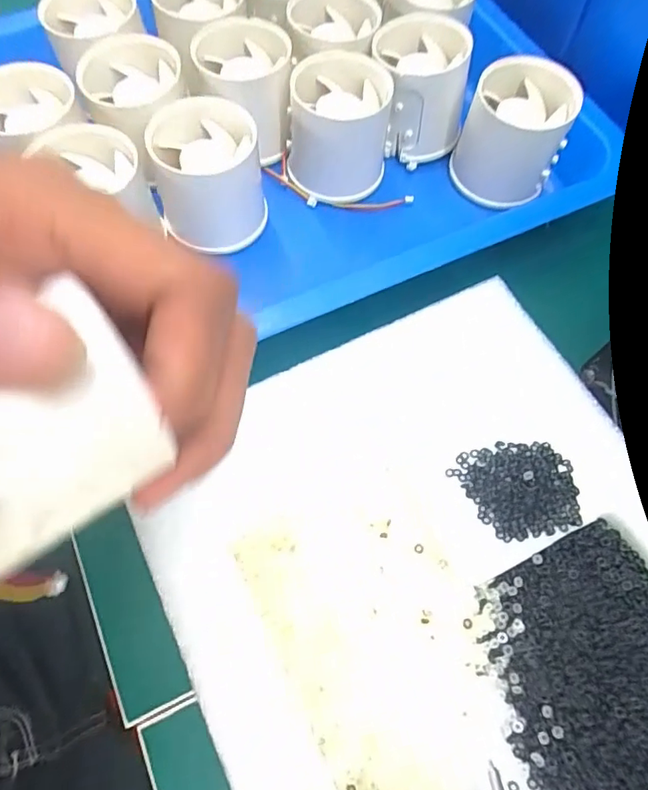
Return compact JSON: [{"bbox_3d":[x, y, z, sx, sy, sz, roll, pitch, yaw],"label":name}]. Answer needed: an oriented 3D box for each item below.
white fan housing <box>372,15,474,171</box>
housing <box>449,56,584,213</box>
[{"bbox_3d":[0.053,-0.173,0.299,0.044,0.051,0.057,-9,67,-6],"label":"white fan housing"},{"bbox_3d":[0.103,-0.144,0.290,0.052,0.052,0.053,19,67,7],"label":"housing"}]

